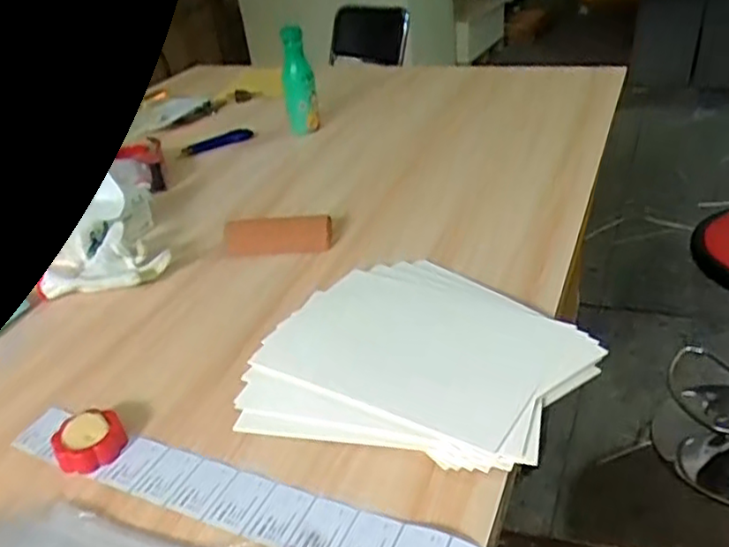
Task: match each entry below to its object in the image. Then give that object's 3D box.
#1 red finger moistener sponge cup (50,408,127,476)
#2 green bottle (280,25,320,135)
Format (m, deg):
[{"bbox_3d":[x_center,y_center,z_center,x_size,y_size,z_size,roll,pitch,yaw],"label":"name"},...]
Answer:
[{"bbox_3d":[-0.271,0.162,0.660,0.064,0.030,0.058,-25,35,-29],"label":"red finger moistener sponge cup"},{"bbox_3d":[-0.129,-0.378,1.322,0.066,0.202,0.068,-8,31,-3],"label":"green bottle"}]

